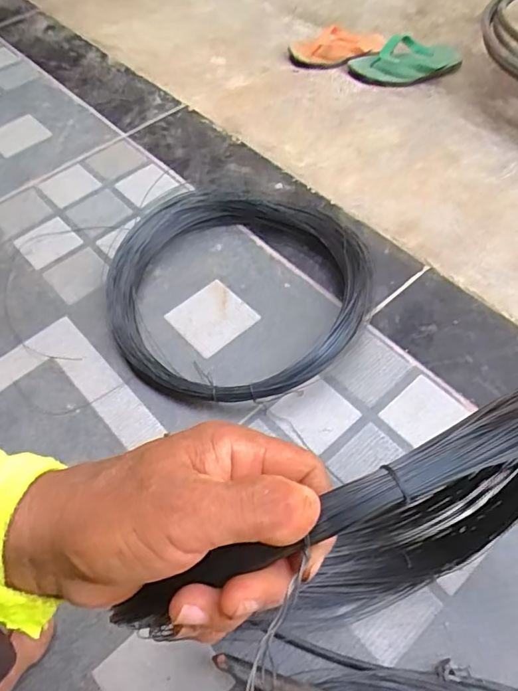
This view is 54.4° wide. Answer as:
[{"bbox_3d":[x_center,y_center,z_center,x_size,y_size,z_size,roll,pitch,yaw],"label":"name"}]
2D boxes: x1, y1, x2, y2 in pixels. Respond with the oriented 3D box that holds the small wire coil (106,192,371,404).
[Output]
[{"bbox_3d":[-0.031,-0.067,0.589,0.307,0.051,0.290,-1,57,3],"label":"small wire coil"}]

